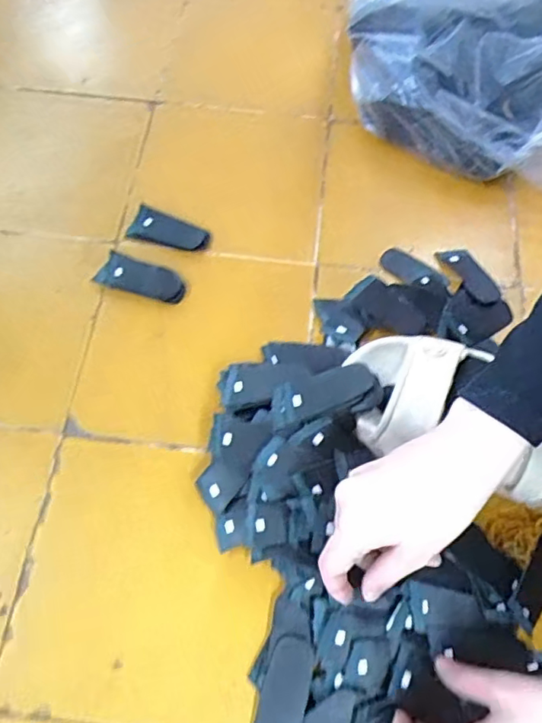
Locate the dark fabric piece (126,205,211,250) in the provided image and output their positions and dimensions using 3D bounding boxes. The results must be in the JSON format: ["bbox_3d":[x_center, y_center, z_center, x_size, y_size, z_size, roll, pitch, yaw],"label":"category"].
[{"bbox_3d":[-0.103,-0.134,0.572,0.081,0.011,0.036,14,66,5],"label":"dark fabric piece"}]

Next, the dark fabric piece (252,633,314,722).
[{"bbox_3d":[0.009,0.229,0.393,0.032,0.009,0.069,14,65,5],"label":"dark fabric piece"}]

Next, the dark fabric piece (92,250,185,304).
[{"bbox_3d":[-0.126,-0.079,0.543,0.083,0.013,0.036,18,66,7],"label":"dark fabric piece"}]

